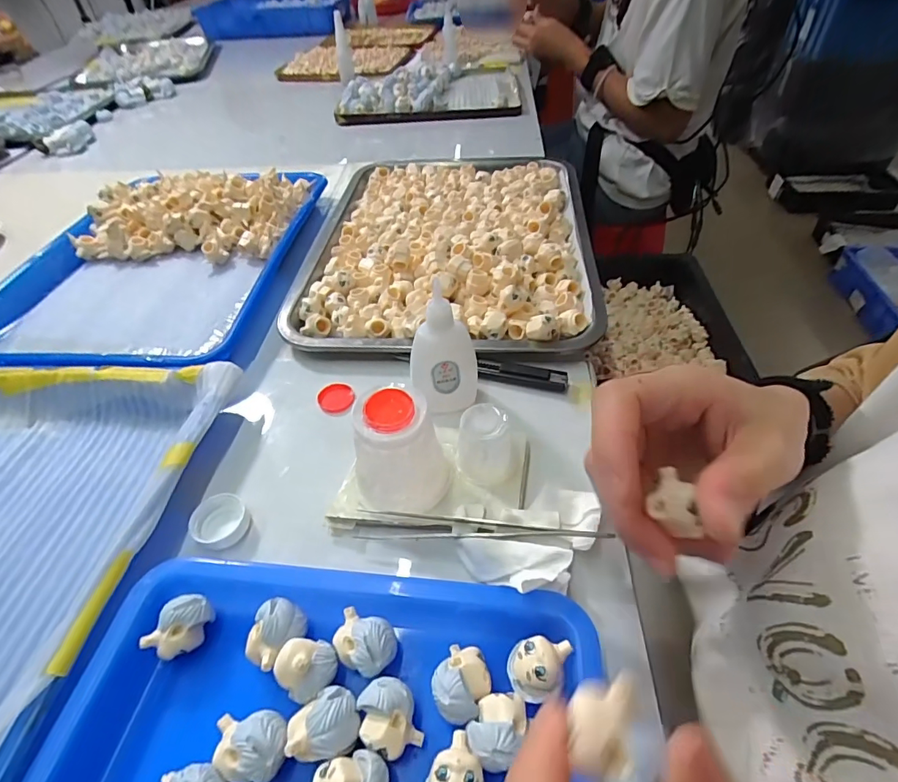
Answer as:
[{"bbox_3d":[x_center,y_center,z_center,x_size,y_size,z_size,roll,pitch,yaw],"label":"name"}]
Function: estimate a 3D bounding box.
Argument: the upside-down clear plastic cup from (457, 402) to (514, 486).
[{"bbox_3d":[0.021,0.033,0.274,0.032,0.040,0.031,-2,48,2],"label":"upside-down clear plastic cup"}]

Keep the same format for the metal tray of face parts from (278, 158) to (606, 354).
[{"bbox_3d":[0.000,-0.161,0.459,0.256,0.032,0.337,1,48,4],"label":"metal tray of face parts"}]

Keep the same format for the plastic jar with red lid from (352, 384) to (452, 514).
[{"bbox_3d":[-0.027,0.035,0.259,0.052,0.067,0.047,-5,48,-2],"label":"plastic jar with red lid"}]

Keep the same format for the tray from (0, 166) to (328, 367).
[{"bbox_3d":[-0.272,-0.137,0.448,0.247,0.038,0.310,-1,48,3],"label":"tray"}]

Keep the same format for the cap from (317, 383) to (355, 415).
[{"bbox_3d":[-0.082,0.005,0.340,0.025,0.004,0.028,-4,48,0],"label":"cap"}]

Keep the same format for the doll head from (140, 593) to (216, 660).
[{"bbox_3d":[-0.126,0.113,0.222,0.018,0.024,0.027,21,52,21],"label":"doll head"}]

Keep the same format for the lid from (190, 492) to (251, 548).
[{"bbox_3d":[-0.132,0.075,0.270,0.031,0.008,0.030,-2,48,2],"label":"lid"}]

